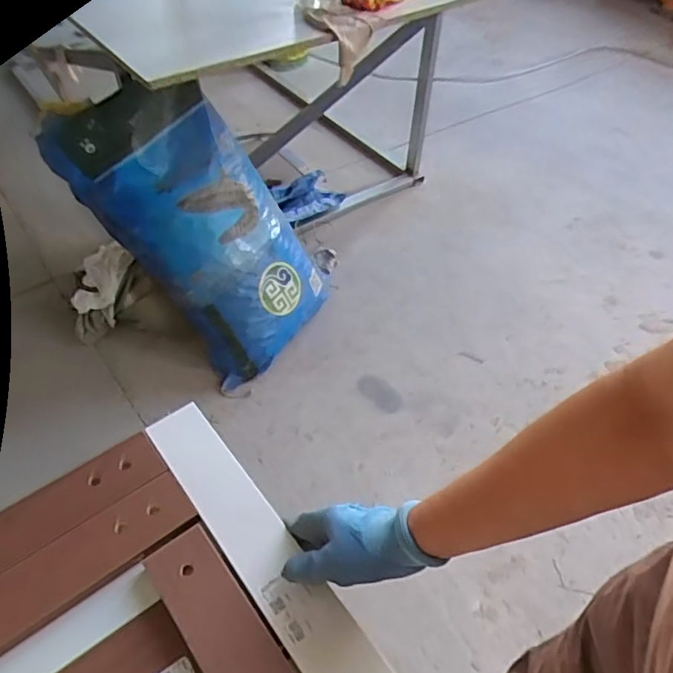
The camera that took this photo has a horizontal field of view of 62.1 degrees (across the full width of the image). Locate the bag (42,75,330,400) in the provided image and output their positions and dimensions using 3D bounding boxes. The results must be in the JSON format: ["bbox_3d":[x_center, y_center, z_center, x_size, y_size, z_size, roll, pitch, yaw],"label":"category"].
[{"bbox_3d":[-0.312,-0.284,1.461,0.457,0.781,0.143,-40,29,-19],"label":"bag"}]

